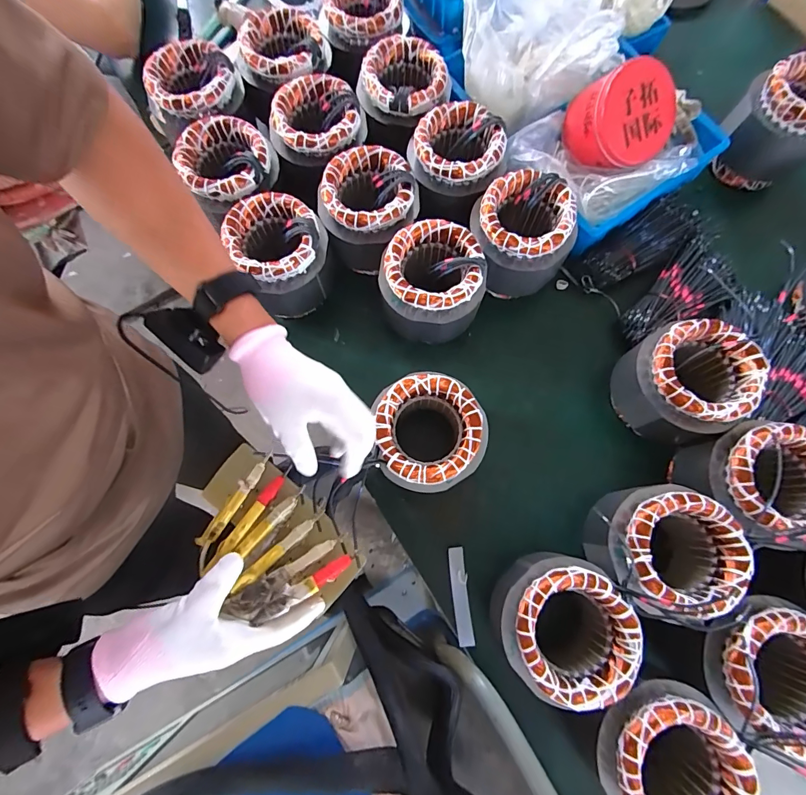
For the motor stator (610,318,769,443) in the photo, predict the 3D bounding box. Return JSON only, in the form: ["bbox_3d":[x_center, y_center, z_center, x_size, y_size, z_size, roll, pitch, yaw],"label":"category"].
[{"bbox_3d":[0.378,-0.017,0.539,0.127,0.111,0.136,0,75,1],"label":"motor stator"}]

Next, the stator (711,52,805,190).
[{"bbox_3d":[0.612,-0.444,0.654,0.141,0.128,0.141,-43,79,-10],"label":"stator"}]

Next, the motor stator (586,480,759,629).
[{"bbox_3d":[0.308,0.182,0.486,0.129,0.110,0.130,0,75,1],"label":"motor stator"}]

